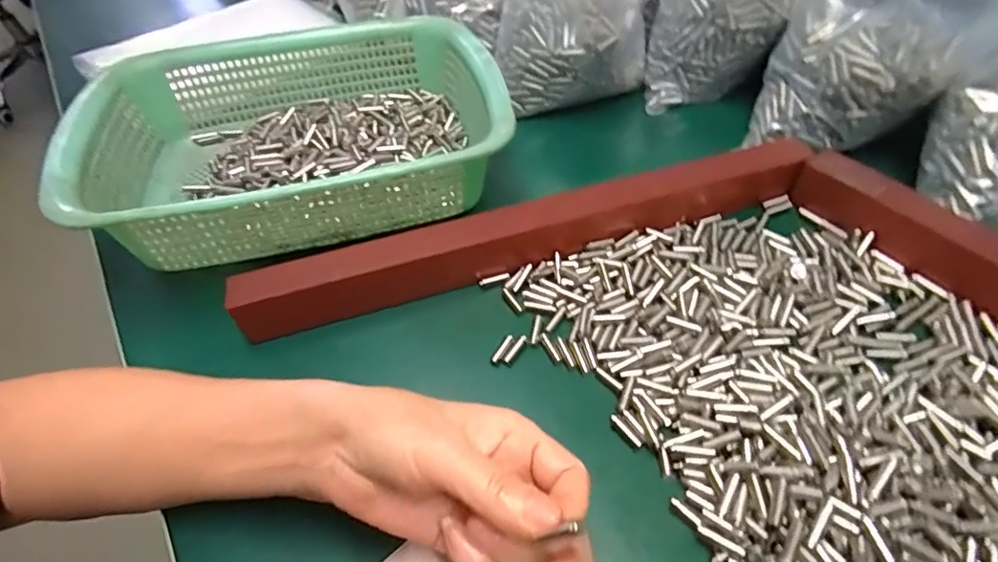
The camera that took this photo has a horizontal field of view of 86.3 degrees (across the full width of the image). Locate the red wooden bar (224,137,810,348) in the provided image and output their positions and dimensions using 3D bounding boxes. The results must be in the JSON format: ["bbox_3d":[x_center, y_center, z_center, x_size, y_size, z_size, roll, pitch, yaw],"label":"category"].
[{"bbox_3d":[0.023,-0.035,0.355,0.383,0.041,0.027,-16,52,-7],"label":"red wooden bar"}]

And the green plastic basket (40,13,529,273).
[{"bbox_3d":[-0.150,-0.119,0.415,0.297,0.078,0.225,-17,52,-8],"label":"green plastic basket"}]

